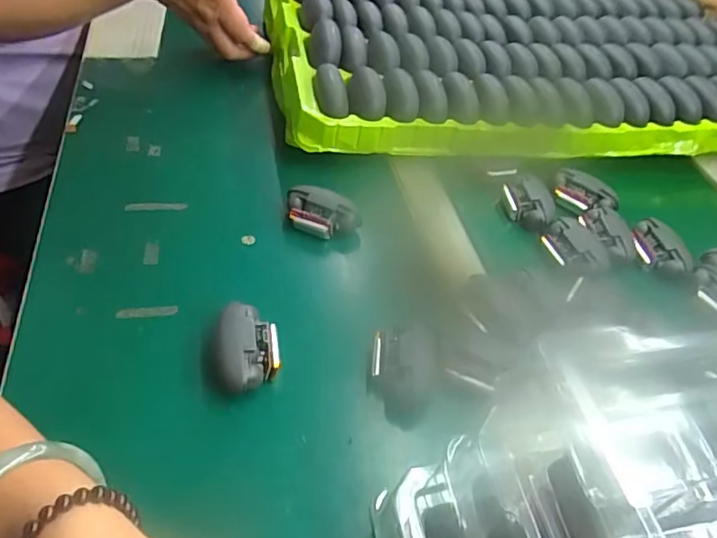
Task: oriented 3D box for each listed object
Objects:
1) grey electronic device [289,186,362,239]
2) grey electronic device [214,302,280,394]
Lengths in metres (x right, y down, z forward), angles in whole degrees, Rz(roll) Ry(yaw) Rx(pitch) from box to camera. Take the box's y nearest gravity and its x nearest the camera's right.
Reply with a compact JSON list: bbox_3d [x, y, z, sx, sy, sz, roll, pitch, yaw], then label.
[{"bbox_3d":[-0.030,-0.047,0.451,0.058,0.024,0.031,19,47,9],"label":"grey electronic device"},{"bbox_3d":[-0.072,0.052,0.354,0.038,0.026,0.057,-2,47,-11],"label":"grey electronic device"}]

